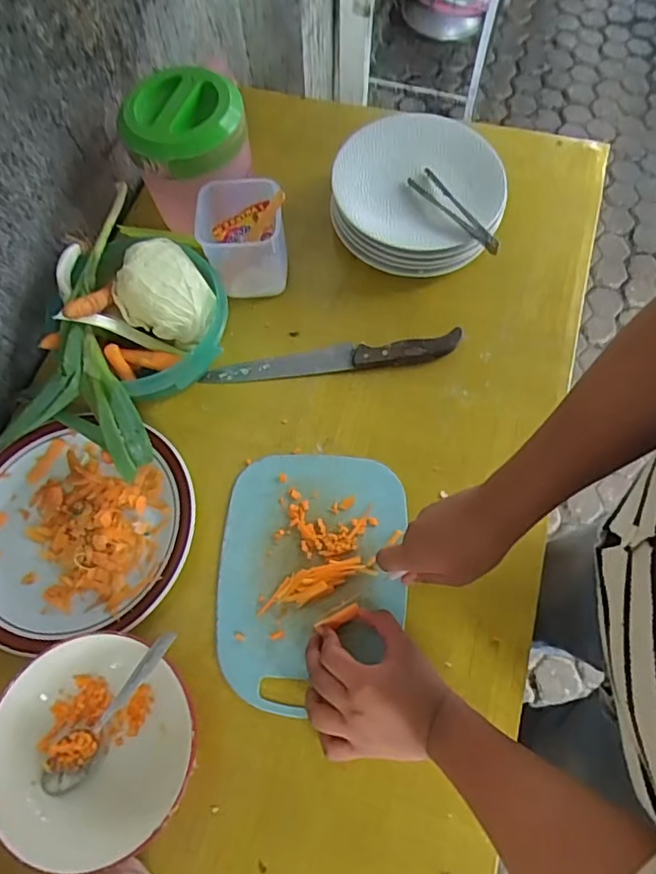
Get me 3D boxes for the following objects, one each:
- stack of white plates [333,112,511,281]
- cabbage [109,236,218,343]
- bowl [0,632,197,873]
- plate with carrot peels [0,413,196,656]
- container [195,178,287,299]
[{"bbox_3d":[0.107,-0.291,0.679,0.196,0.068,0.187,4,68,2],"label":"stack of white plates"},{"bbox_3d":[-0.175,-0.153,0.592,0.091,0.057,0.098,0,68,0],"label":"cabbage"},{"bbox_3d":[-0.200,0.260,0.479,0.164,0.048,0.163,0,68,0],"label":"bowl"},{"bbox_3d":[-0.257,0.087,0.562,0.237,0.023,0.218,0,68,0],"label":"plate with carrot peels"},{"bbox_3d":[-0.096,-0.224,0.654,0.092,0.128,0.086,-5,68,-2],"label":"container"}]

